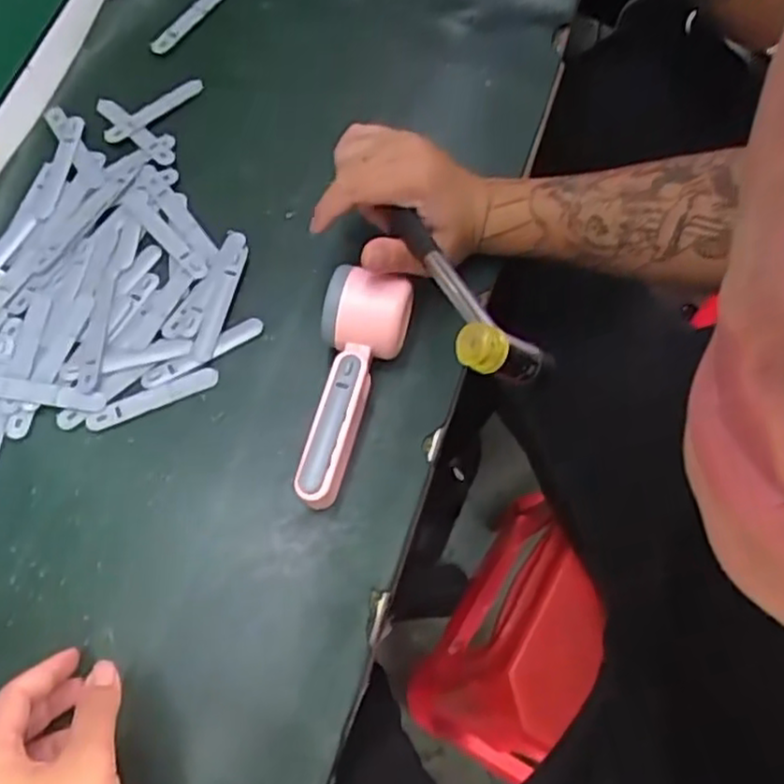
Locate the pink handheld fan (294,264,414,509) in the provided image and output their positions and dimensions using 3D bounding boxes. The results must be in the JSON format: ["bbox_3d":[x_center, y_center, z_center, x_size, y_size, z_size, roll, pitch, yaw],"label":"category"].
[{"bbox_3d":[-0.028,-0.002,0.492,0.059,0.062,0.165,9,70,3],"label":"pink handheld fan"}]

